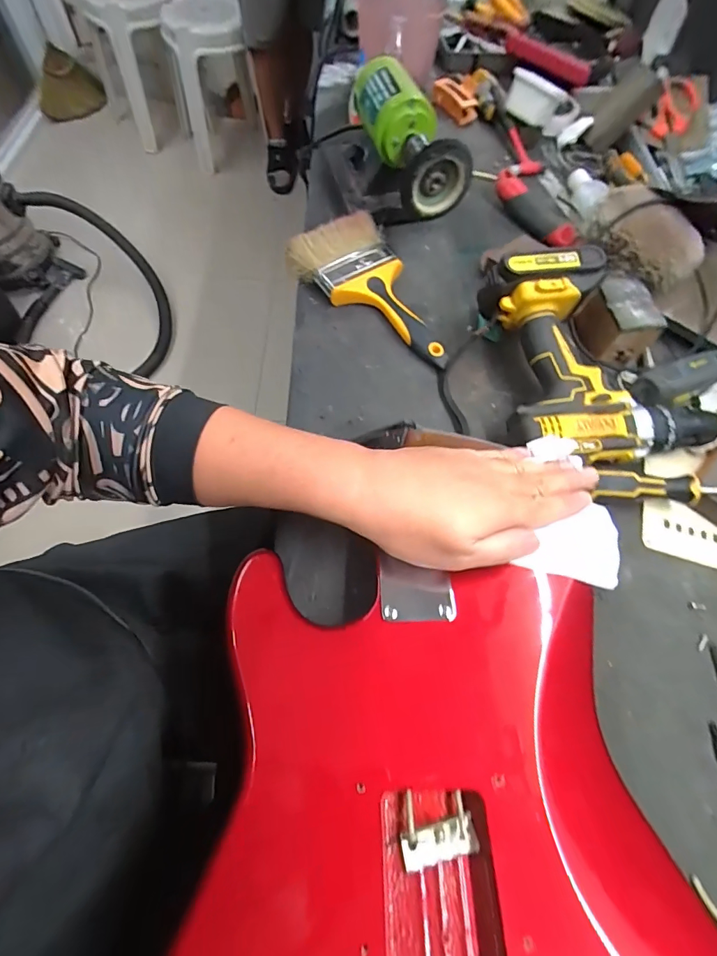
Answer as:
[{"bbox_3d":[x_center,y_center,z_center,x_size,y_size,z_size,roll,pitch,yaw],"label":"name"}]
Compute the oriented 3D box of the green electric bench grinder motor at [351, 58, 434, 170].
[{"bbox_3d":[0.038,-0.439,0.516,0.068,0.060,0.126,-17,66,-11],"label":"green electric bench grinder motor"}]

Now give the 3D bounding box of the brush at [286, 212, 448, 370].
[{"bbox_3d":[0.016,-0.205,0.487,0.117,0.037,0.228,-27,67,-14],"label":"brush"}]

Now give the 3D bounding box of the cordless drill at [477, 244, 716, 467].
[{"bbox_3d":[0.237,-0.116,0.424,0.219,0.065,0.219,-8,79,-5],"label":"cordless drill"}]

